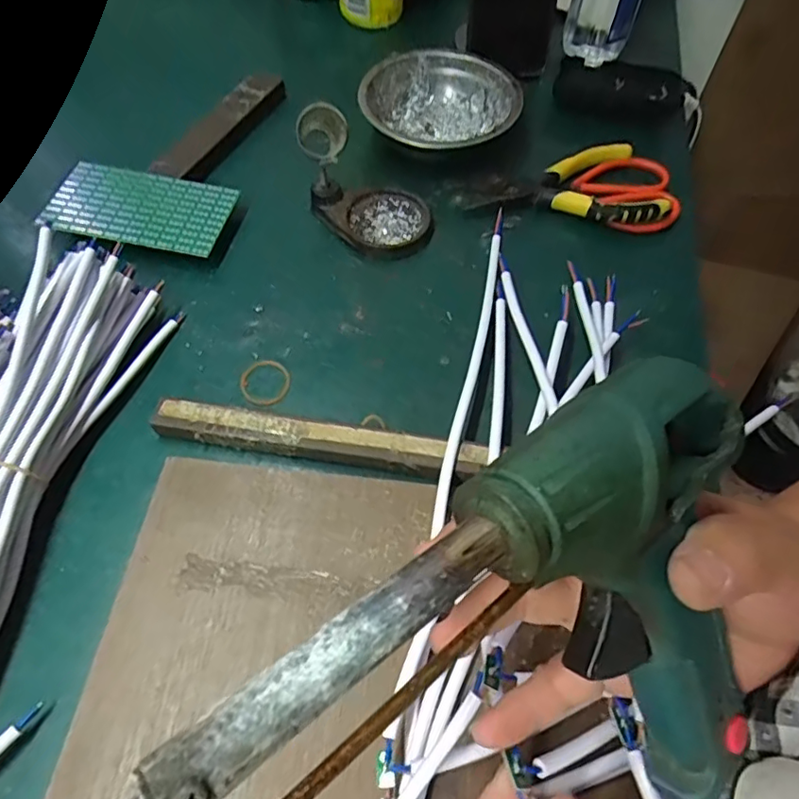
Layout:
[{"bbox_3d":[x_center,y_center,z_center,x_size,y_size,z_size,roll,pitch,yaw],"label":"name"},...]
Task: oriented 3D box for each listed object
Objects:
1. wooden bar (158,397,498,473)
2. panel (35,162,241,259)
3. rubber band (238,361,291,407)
[{"bbox_3d":[-0.046,0.024,0.325,0.187,0.015,0.021,9,59,3],"label":"wooden bar"},{"bbox_3d":[-0.188,-0.141,0.413,0.122,0.004,0.069,9,61,-3],"label":"panel"},{"bbox_3d":[-0.085,-0.012,0.354,0.031,0.004,0.032,1,59,-2],"label":"rubber band"}]

